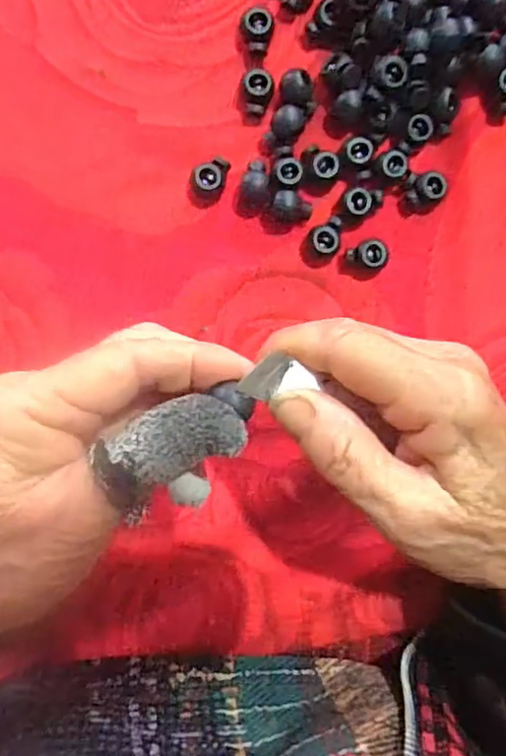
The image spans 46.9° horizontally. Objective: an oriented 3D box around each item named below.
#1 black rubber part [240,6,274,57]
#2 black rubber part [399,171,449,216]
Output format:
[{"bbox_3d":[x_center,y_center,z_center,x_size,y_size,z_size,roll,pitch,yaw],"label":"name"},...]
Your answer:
[{"bbox_3d":[0.001,-0.152,0.258,0.014,0.012,0.018,10,91,-3],"label":"black rubber part"},{"bbox_3d":[0.078,-0.083,0.266,0.014,0.009,0.020,45,89,-3],"label":"black rubber part"}]

